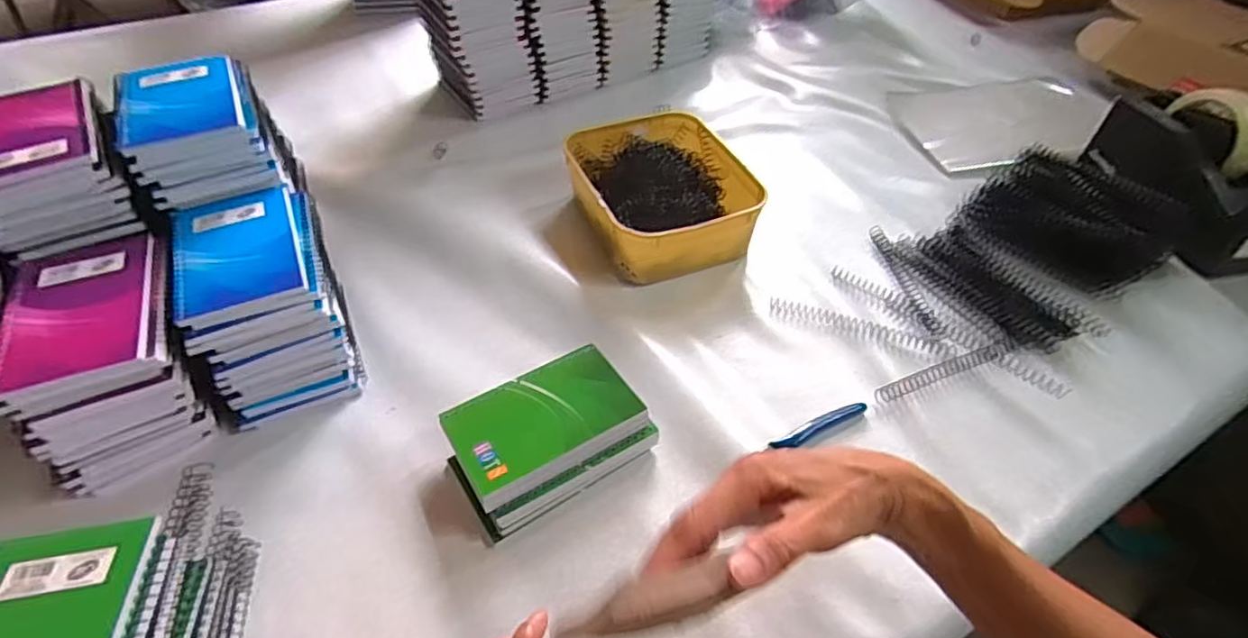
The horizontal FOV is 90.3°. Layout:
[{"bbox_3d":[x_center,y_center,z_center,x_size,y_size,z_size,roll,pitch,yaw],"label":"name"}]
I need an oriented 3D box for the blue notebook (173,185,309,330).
[{"bbox_3d":[-0.284,-0.053,0.455,0.084,0.013,0.132,-19,50,-19],"label":"blue notebook"}]

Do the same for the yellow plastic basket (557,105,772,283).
[{"bbox_3d":[0.036,-0.130,0.638,0.166,0.069,0.210,-15,48,-13],"label":"yellow plastic basket"}]

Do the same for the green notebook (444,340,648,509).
[{"bbox_3d":[-0.058,0.071,0.450,0.128,0.013,0.085,-23,51,-21],"label":"green notebook"}]

